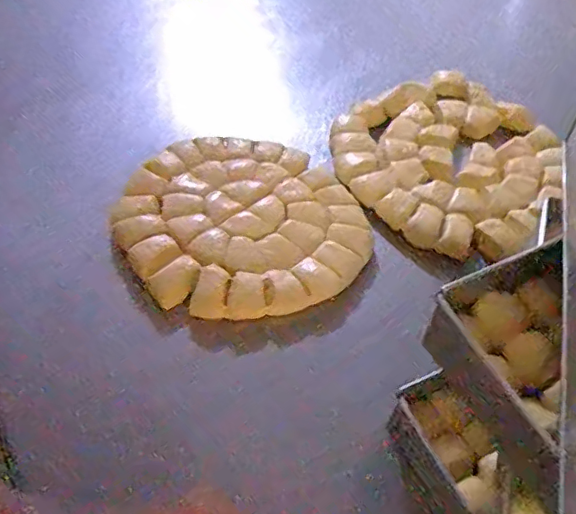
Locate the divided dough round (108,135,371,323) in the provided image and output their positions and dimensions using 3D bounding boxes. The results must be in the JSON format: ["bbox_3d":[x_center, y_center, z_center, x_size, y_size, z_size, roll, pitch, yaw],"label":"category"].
[{"bbox_3d":[-0.056,-0.046,0.643,0.256,0.022,0.261,2,53,-2],"label":"divided dough round"}]

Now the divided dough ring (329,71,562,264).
[{"bbox_3d":[0.218,-0.132,0.725,0.296,0.022,0.291,2,53,-2],"label":"divided dough ring"}]

